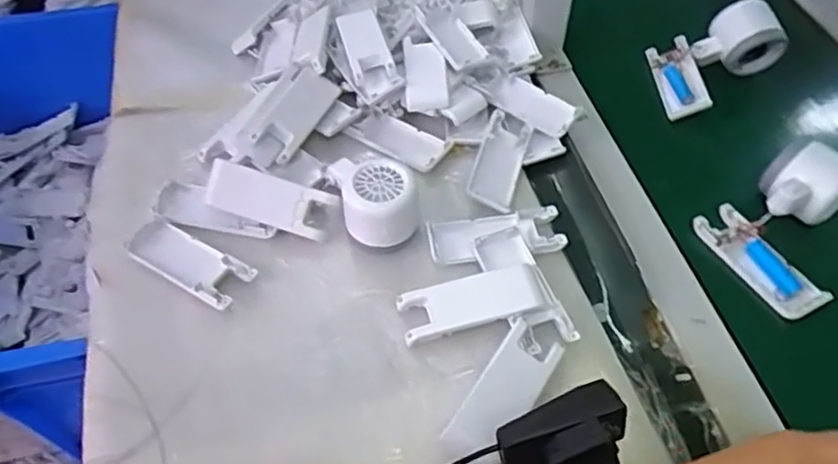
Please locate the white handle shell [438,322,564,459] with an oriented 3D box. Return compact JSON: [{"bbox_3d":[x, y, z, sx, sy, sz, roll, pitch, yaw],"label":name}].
[{"bbox_3d":[0.056,0.103,0.423,0.035,0.022,0.093,30,57,22],"label":"white handle shell"}]

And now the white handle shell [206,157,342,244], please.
[{"bbox_3d":[-0.118,-0.025,0.513,0.100,0.014,0.038,18,95,3],"label":"white handle shell"}]

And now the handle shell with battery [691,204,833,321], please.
[{"bbox_3d":[0.265,0.023,0.507,0.038,0.018,0.106,-21,54,-16],"label":"handle shell with battery"}]

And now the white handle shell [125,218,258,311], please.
[{"bbox_3d":[-0.179,0.023,0.501,0.108,0.010,0.039,28,56,21],"label":"white handle shell"}]

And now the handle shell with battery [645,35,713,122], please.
[{"bbox_3d":[0.253,-0.151,0.636,0.041,0.021,0.097,-14,62,14],"label":"handle shell with battery"}]

